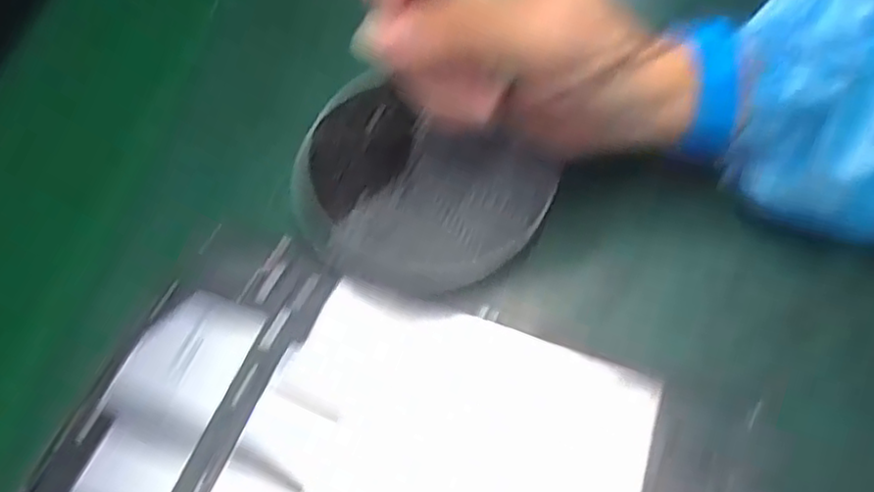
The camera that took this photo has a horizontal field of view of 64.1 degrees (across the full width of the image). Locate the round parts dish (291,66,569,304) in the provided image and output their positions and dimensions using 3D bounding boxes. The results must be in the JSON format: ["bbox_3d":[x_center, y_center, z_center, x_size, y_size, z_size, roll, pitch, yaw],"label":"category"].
[{"bbox_3d":[-0.012,-0.023,0.313,0.106,0.023,0.092,33,69,17],"label":"round parts dish"}]

